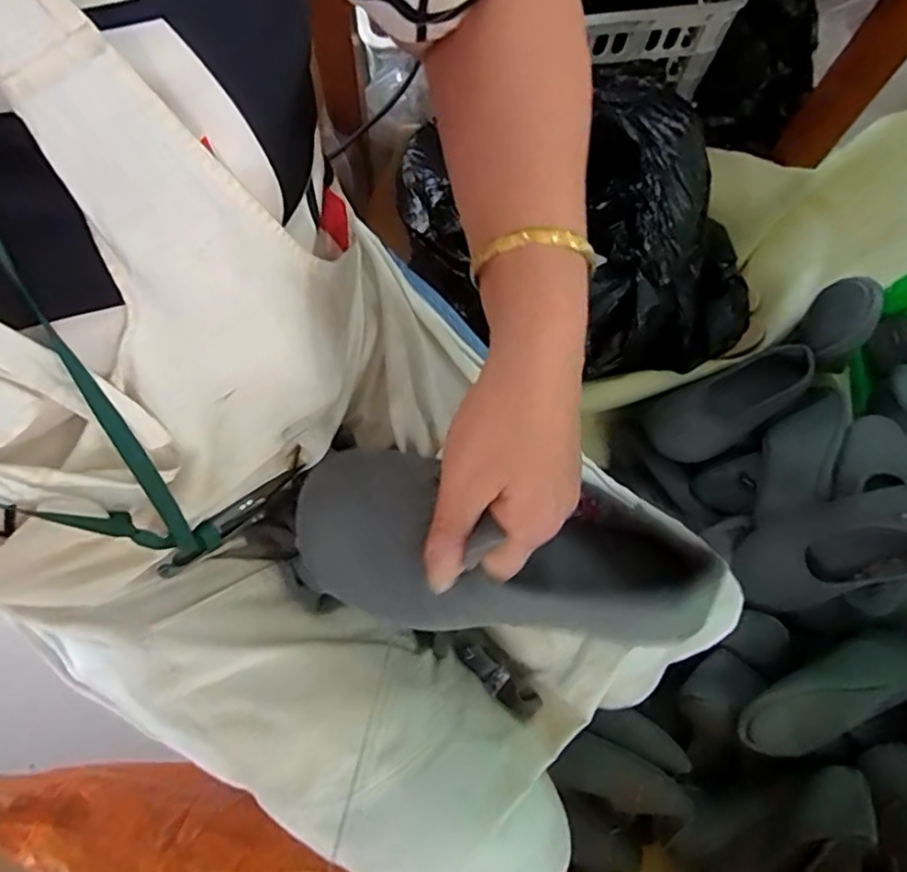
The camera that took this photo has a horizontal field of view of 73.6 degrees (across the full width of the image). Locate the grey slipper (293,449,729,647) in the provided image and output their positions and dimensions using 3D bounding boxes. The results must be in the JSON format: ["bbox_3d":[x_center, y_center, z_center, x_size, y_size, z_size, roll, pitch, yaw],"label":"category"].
[{"bbox_3d":[0.028,0.061,0.323,0.216,0.069,0.083,10,74,-12],"label":"grey slipper"}]

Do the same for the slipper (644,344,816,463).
[{"bbox_3d":[0.353,-0.038,0.788,0.216,0.066,0.095,-25,76,-8],"label":"slipper"}]

